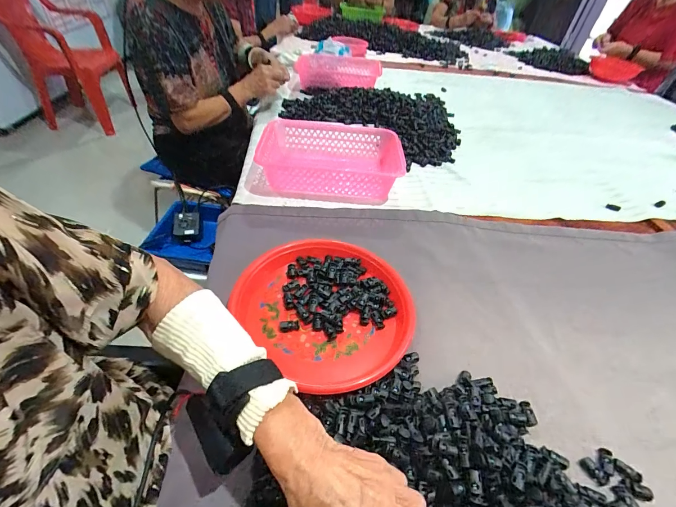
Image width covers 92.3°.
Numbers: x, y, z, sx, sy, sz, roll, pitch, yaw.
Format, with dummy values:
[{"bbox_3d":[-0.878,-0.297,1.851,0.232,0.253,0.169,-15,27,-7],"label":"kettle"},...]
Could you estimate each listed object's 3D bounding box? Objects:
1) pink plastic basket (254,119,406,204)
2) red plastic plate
[{"bbox_3d":[-0.011,-0.216,0.736,0.288,0.076,0.231,9,44,2],"label":"pink plastic basket"},{"bbox_3d":[-0.012,0.070,0.480,0.224,0.030,0.246,4,44,-4],"label":"red plastic plate"}]

